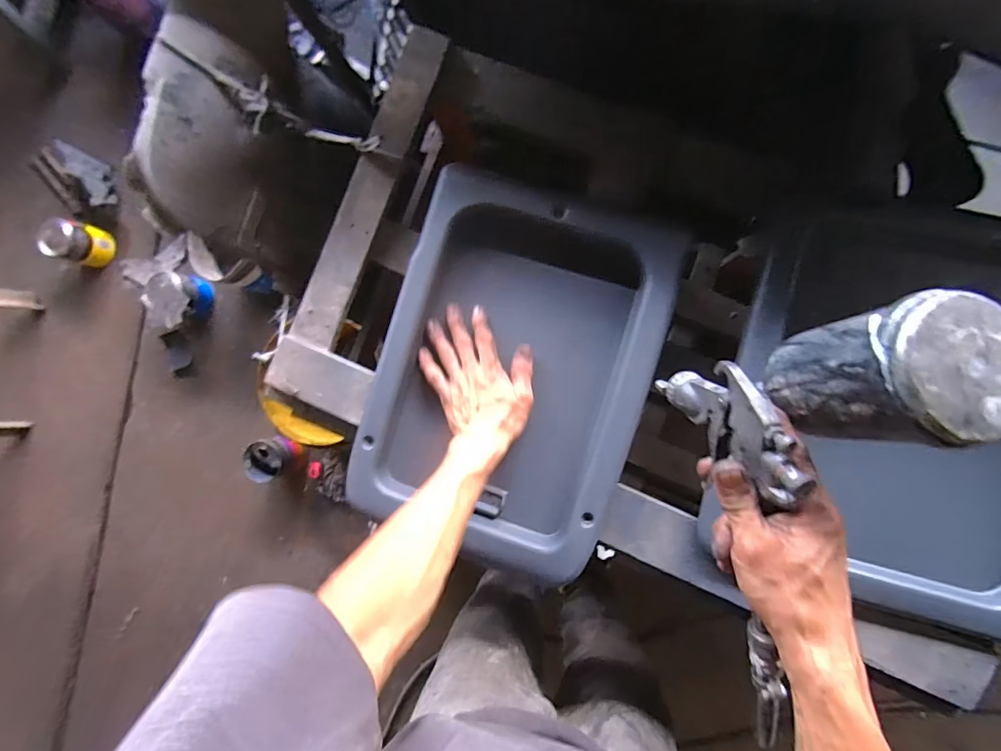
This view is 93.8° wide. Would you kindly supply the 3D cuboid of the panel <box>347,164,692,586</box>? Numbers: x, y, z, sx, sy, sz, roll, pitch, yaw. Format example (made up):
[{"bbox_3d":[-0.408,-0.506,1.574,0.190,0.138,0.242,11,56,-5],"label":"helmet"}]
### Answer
[{"bbox_3d":[0.013,0.001,0.526,0.290,0.041,0.399,18,92,7],"label":"panel"}]

